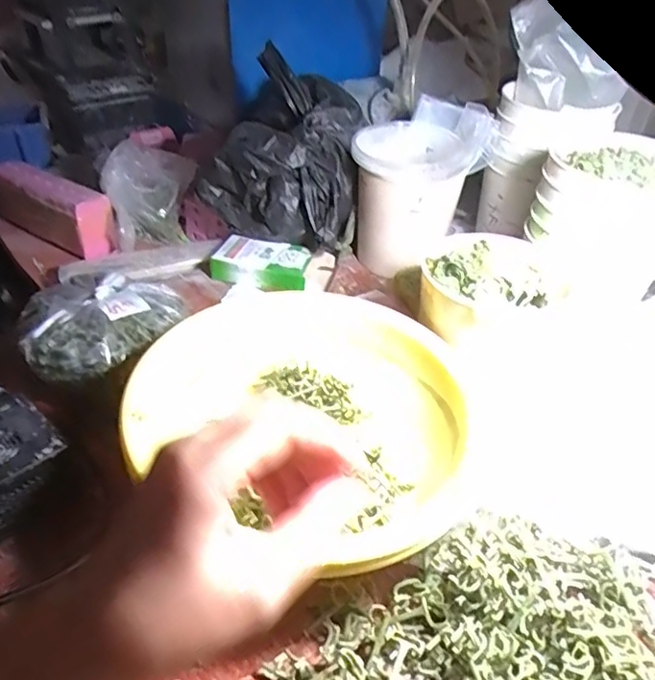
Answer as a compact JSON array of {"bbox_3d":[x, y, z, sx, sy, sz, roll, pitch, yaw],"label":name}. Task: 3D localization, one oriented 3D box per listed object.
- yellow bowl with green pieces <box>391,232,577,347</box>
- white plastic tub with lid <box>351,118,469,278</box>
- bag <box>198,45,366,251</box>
[{"bbox_3d":[0.127,-0.039,0.450,0.111,0.052,0.117,1,39,-1],"label":"yellow bowl with green pieces"},{"bbox_3d":[0.084,-0.154,0.629,0.108,0.137,0.111,1,39,-1],"label":"white plastic tub with lid"},{"bbox_3d":[-0.040,-0.205,0.627,0.150,0.166,0.121,18,41,19],"label":"bag"}]

